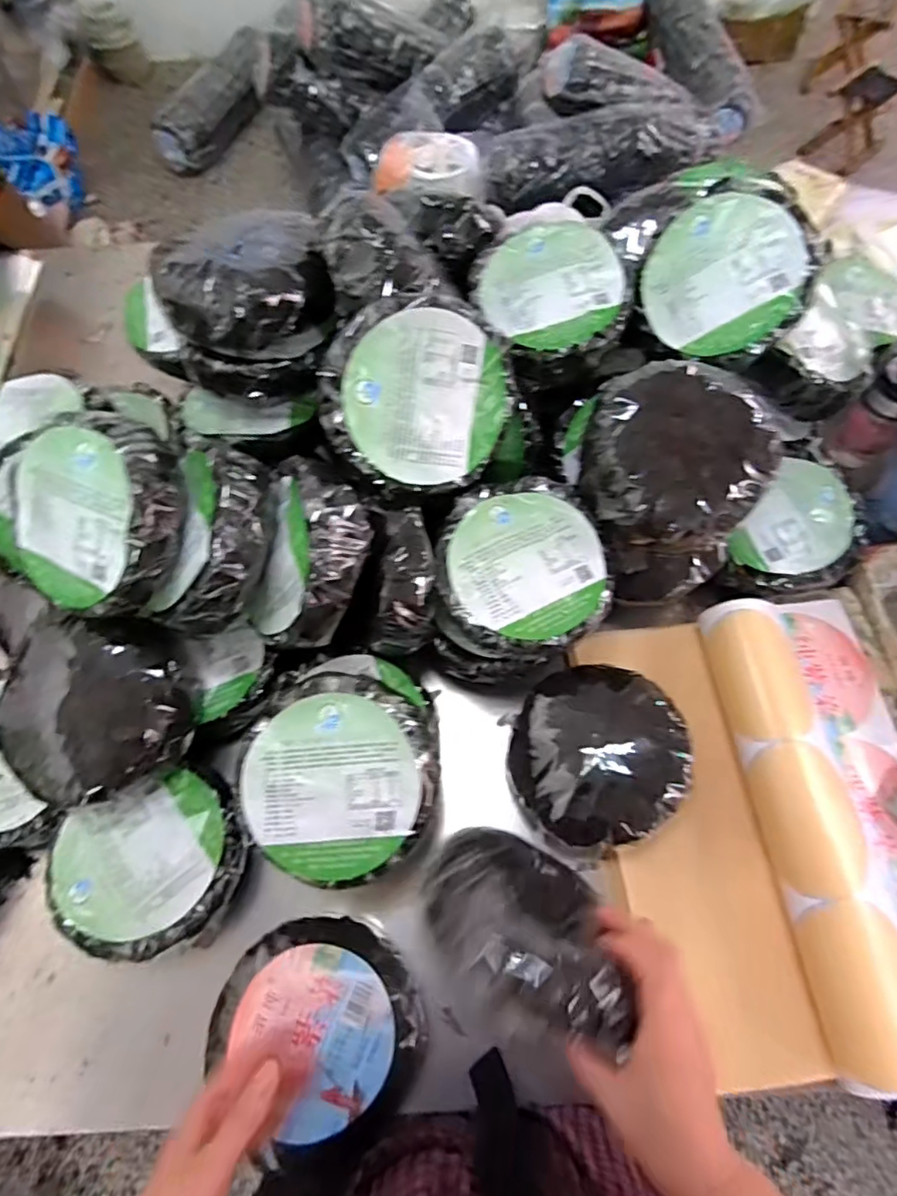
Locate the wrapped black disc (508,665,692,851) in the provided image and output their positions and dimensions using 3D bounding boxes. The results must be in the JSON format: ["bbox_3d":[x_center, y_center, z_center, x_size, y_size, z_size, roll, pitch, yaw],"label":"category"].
[{"bbox_3d":[0.146,0.153,0.611,0.160,0.069,0.173,-1,66,1],"label":"wrapped black disc"}]

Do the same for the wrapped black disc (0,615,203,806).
[{"bbox_3d":[-0.333,0.099,0.587,0.167,0.059,0.165,1,76,-4],"label":"wrapped black disc"}]

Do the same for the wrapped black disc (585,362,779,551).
[{"bbox_3d":[0.220,-0.138,0.587,0.174,0.060,0.170,2,95,6],"label":"wrapped black disc"}]

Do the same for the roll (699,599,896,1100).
[{"bbox_3d":[0.352,0.212,0.592,0.088,0.050,0.435,-8,66,-2],"label":"roll"}]

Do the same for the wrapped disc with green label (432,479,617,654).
[{"bbox_3d":[0.073,-0.026,0.626,0.166,0.070,0.175,-1,66,1],"label":"wrapped disc with green label"}]

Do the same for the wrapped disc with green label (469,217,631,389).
[{"bbox_3d":[0.114,-0.334,0.686,0.164,0.064,0.175,-18,67,-6],"label":"wrapped disc with green label"}]

